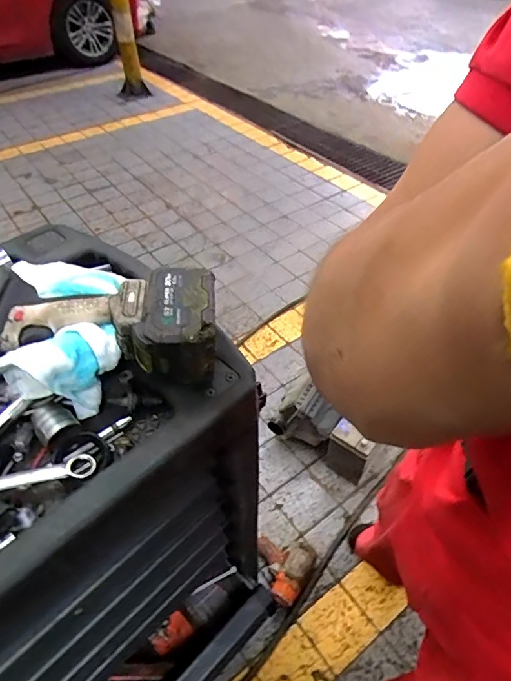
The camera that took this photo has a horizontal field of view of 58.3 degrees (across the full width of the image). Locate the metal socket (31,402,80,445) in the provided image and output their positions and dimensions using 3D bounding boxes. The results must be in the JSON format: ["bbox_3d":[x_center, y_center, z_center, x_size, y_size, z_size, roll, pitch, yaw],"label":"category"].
[{"bbox_3d":[-0.210,0.087,0.479,0.037,0.031,0.042,-33,53,-27],"label":"metal socket"}]

